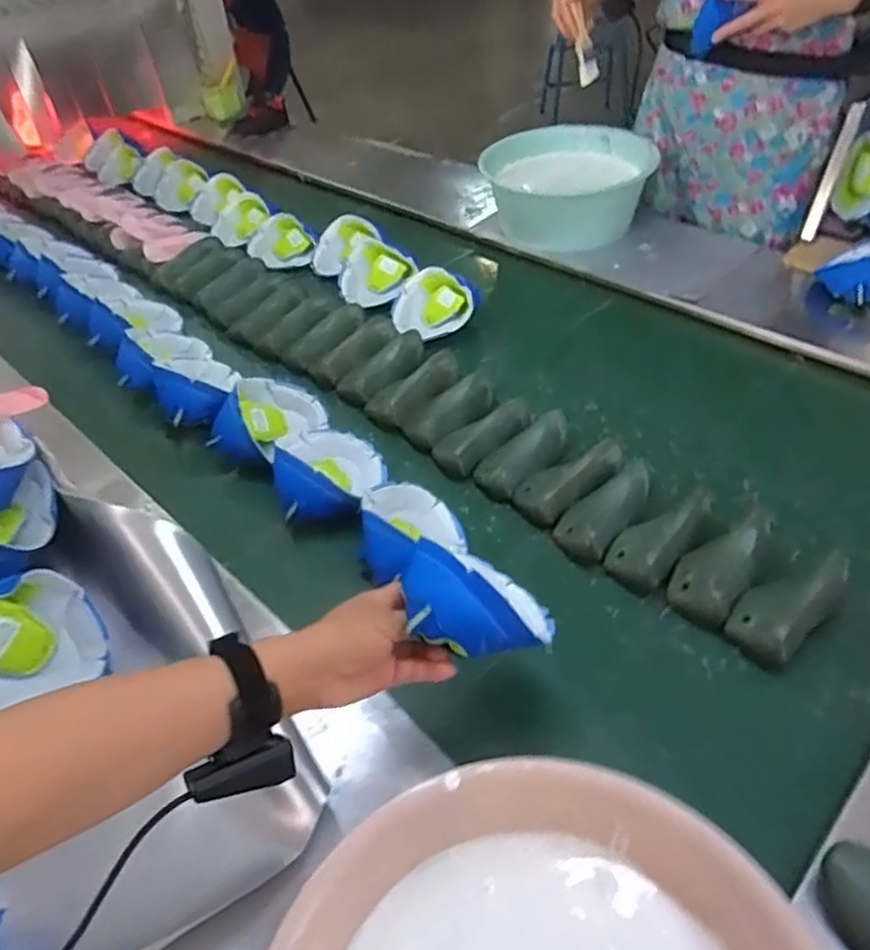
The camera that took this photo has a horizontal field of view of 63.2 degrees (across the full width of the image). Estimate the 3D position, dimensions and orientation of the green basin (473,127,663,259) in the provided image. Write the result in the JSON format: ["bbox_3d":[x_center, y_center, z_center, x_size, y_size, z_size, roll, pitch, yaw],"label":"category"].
[{"bbox_3d":[0.247,-0.538,1.327,0.294,0.143,0.289,-4,45,4],"label":"green basin"}]

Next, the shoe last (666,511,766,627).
[{"bbox_3d":[0.297,0.092,0.735,0.073,0.055,0.129,22,51,29],"label":"shoe last"}]

